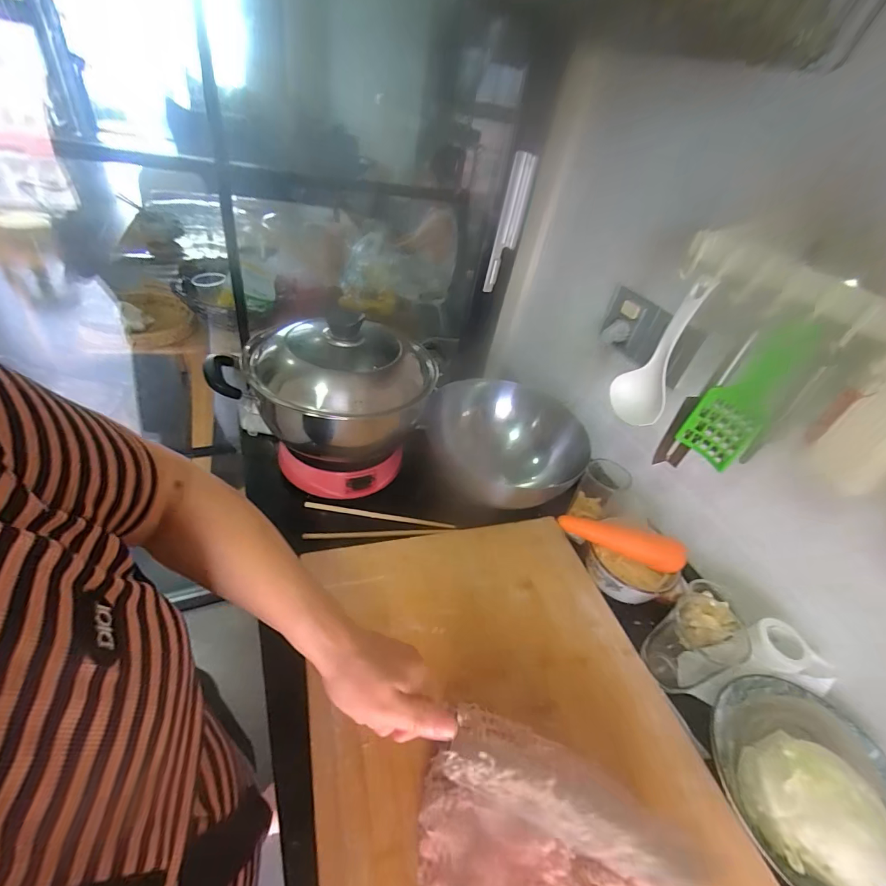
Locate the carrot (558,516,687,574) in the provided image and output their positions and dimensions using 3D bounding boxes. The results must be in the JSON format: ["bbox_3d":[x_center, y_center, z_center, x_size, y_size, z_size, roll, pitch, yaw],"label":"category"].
[{"bbox_3d":[0.248,0.135,0.585,0.172,0.051,0.034,18,40,7],"label":"carrot"}]

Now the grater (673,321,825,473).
[{"bbox_3d":[0.323,-0.052,0.451,0.008,0.165,0.064,-4,38,-31],"label":"grater"}]

